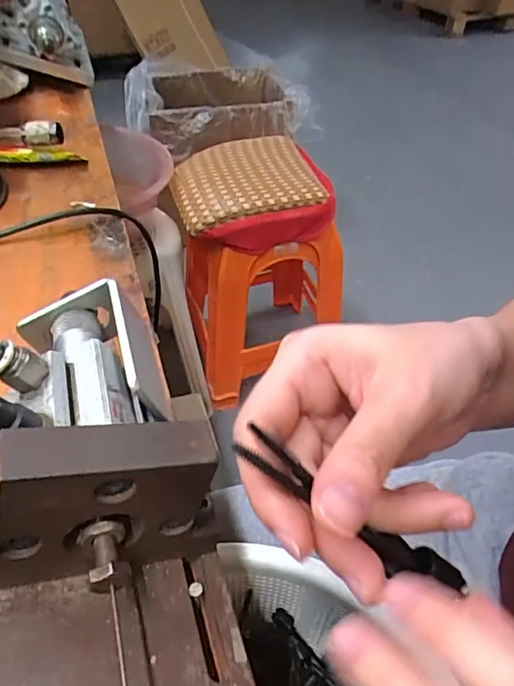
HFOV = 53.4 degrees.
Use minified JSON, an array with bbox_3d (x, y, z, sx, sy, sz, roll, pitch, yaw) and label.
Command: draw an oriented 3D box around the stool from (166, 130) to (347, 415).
[{"bbox_3d":[-0.006,-0.162,1.178,0.320,0.480,0.316,-16,47,-18],"label":"stool"}]

